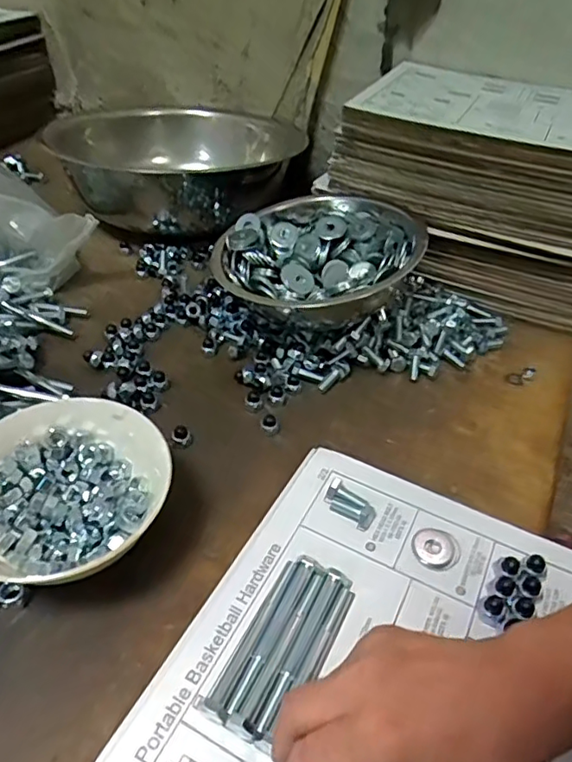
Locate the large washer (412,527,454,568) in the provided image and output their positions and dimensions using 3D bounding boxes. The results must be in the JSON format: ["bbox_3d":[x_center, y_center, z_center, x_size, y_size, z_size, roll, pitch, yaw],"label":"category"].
[{"bbox_3d":[0.104,0.117,0.400,0.028,0.004,0.031,7,42,6],"label":"large washer"}]

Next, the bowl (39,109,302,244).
[{"bbox_3d":[-0.142,-0.294,0.767,0.286,0.091,0.238,13,42,10],"label":"bowl"}]

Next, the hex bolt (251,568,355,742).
[{"bbox_3d":[0.011,0.163,0.343,0.015,0.016,0.108,21,45,20],"label":"hex bolt"}]

